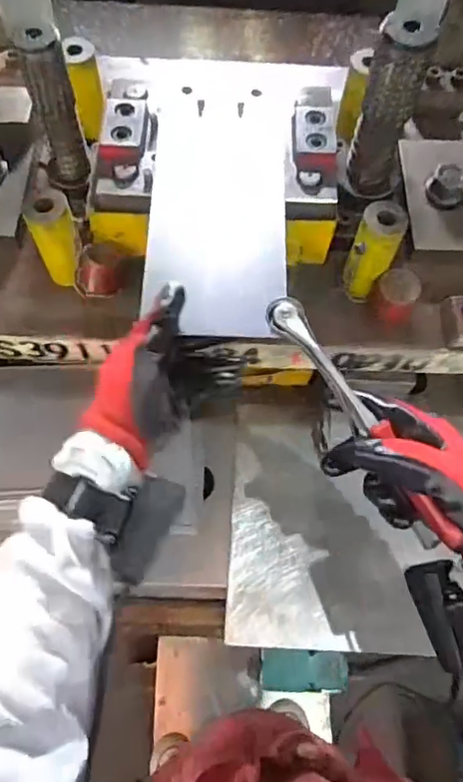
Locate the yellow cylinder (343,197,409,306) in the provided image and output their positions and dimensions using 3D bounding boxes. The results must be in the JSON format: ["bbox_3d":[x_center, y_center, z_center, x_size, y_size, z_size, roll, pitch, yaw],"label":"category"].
[{"bbox_3d":[0.132,-0.129,0.529,0.040,0.096,0.038,25,68,9],"label":"yellow cylinder"}]

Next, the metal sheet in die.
[{"bbox_3d":[-0.011,-0.165,0.503,0.121,0.007,0.255,2,68,0],"label":"metal sheet in die"}]

